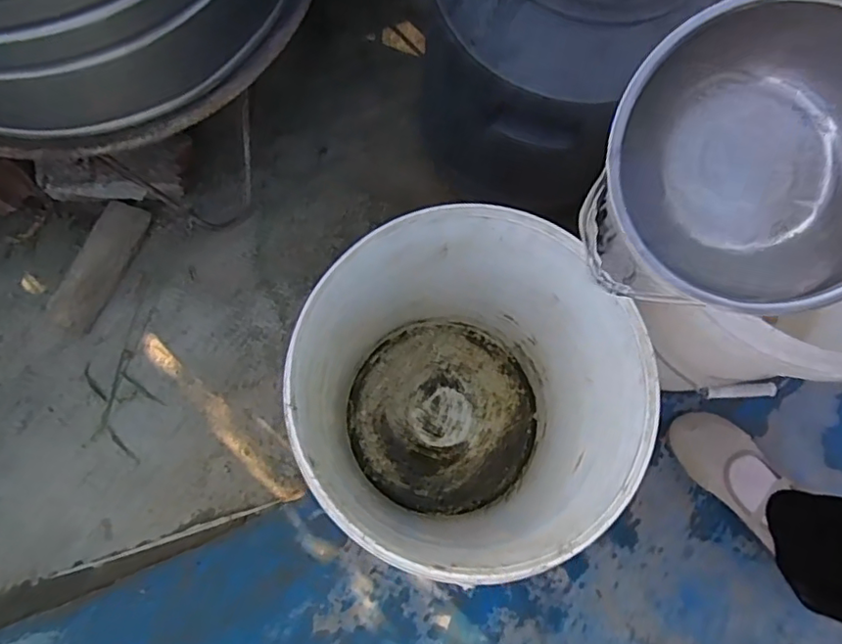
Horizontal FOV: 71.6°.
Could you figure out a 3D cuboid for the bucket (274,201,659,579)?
[{"bbox_3d":[0.038,0.092,0.641,0.285,0.370,0.291,0,75,-1],"label":"bucket"}]

